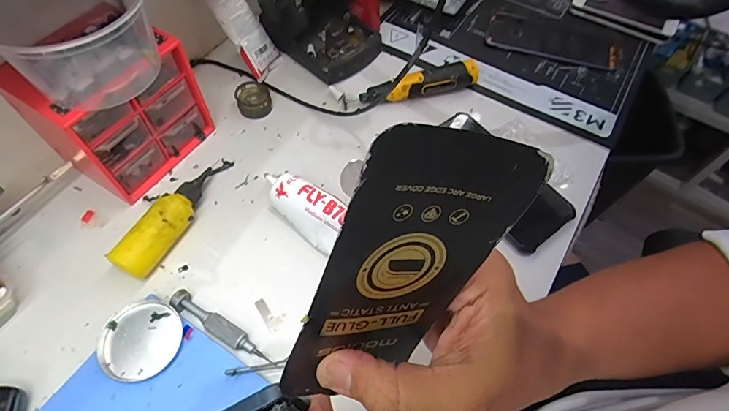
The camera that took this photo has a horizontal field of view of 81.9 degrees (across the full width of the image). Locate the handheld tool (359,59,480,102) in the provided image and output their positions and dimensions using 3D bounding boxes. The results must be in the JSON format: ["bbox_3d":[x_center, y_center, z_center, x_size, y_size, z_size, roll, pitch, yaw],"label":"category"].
[{"bbox_3d":[0.069,-0.143,0.505,0.141,0.029,0.030,-20,62,-13],"label":"handheld tool"}]

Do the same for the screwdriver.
[{"bbox_3d":[-0.121,0.105,0.358,0.102,0.016,0.016,28,62,14],"label":"screwdriver"}]

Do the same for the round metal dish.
[{"bbox_3d":[-0.186,0.114,0.353,0.064,0.015,0.061,1,60,-2],"label":"round metal dish"}]

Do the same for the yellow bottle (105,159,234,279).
[{"bbox_3d":[-0.176,0.004,0.408,0.032,0.035,0.148,27,62,13],"label":"yellow bottle"}]

